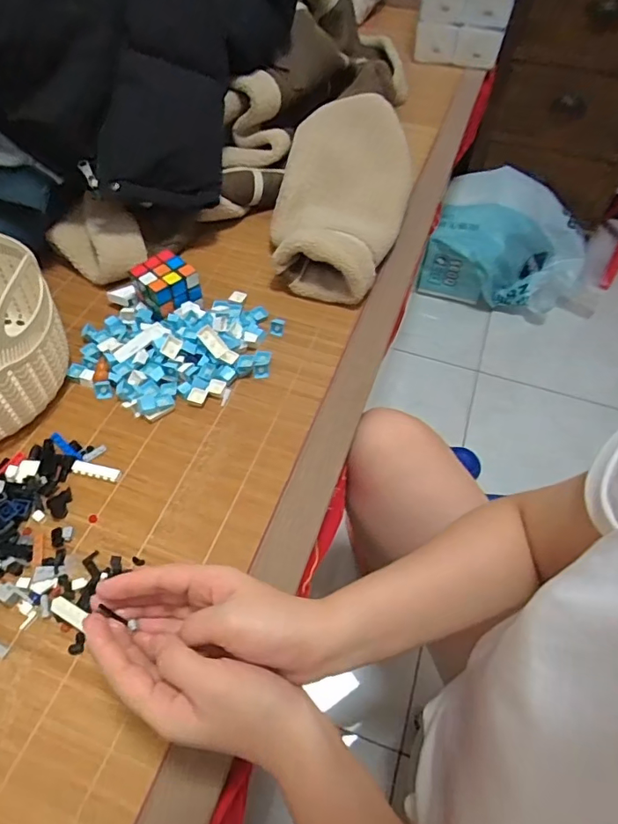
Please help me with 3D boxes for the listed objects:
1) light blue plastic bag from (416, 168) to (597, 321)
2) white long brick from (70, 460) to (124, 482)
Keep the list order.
[{"bbox_3d":[0.530,-0.434,1.322,0.457,0.213,0.308,6,54,2],"label":"light blue plastic bag"},{"bbox_3d":[-0.210,0.058,0.498,0.051,0.010,0.013,11,54,6],"label":"white long brick"}]

